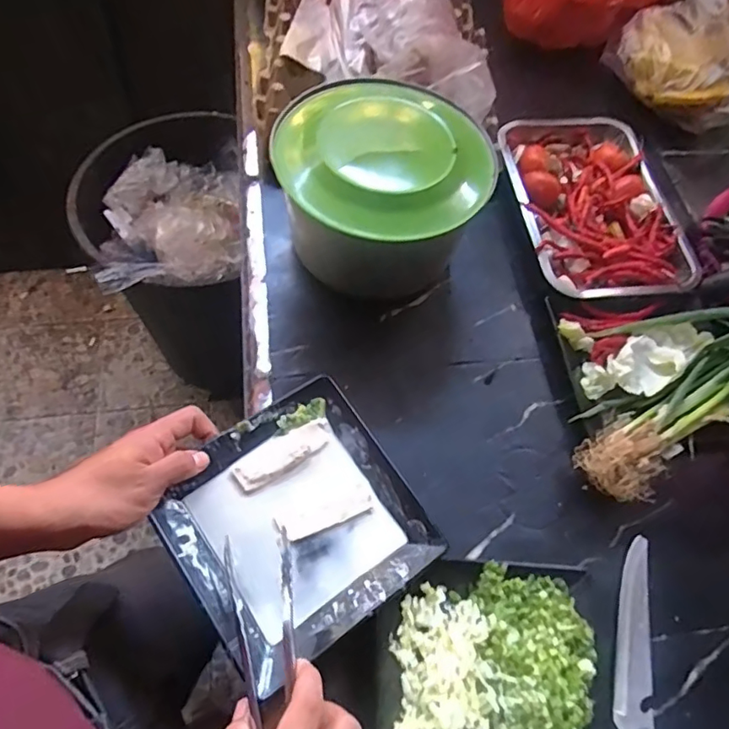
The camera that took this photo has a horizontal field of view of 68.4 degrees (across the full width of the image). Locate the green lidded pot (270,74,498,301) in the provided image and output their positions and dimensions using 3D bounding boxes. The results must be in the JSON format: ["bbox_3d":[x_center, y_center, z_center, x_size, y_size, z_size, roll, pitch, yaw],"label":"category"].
[{"bbox_3d":[0.021,-0.196,0.611,0.204,0.148,0.226,-21,67,-15],"label":"green lidded pot"}]

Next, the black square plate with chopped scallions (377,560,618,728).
[{"bbox_3d":[0.116,0.273,0.455,0.207,0.052,0.191,3,63,-4],"label":"black square plate with chopped scallions"}]

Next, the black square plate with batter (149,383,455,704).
[{"bbox_3d":[-0.057,0.135,0.466,0.195,0.038,0.190,-33,69,-17],"label":"black square plate with batter"}]

